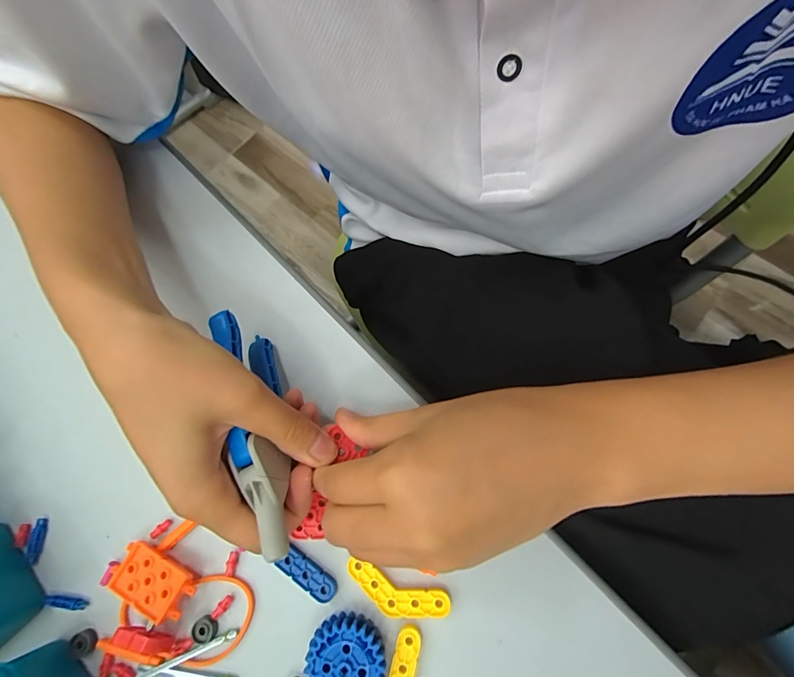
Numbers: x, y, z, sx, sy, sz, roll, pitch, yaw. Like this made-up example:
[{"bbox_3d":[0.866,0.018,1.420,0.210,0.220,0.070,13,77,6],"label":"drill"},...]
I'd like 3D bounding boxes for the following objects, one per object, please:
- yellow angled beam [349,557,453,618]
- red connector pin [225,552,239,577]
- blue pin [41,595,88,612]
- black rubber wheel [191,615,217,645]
[{"bbox_3d":[-0.001,0.138,0.214,0.057,0.007,0.020,16,74,9],"label":"yellow angled beam"},{"bbox_3d":[-0.094,0.128,0.225,0.006,0.004,0.012,8,73,6],"label":"red connector pin"},{"bbox_3d":[-0.191,0.151,0.228,0.027,0.005,0.006,3,72,5],"label":"blue pin"},{"bbox_3d":[-0.105,0.159,0.216,0.013,0.004,0.012,-1,72,4],"label":"black rubber wheel"}]

